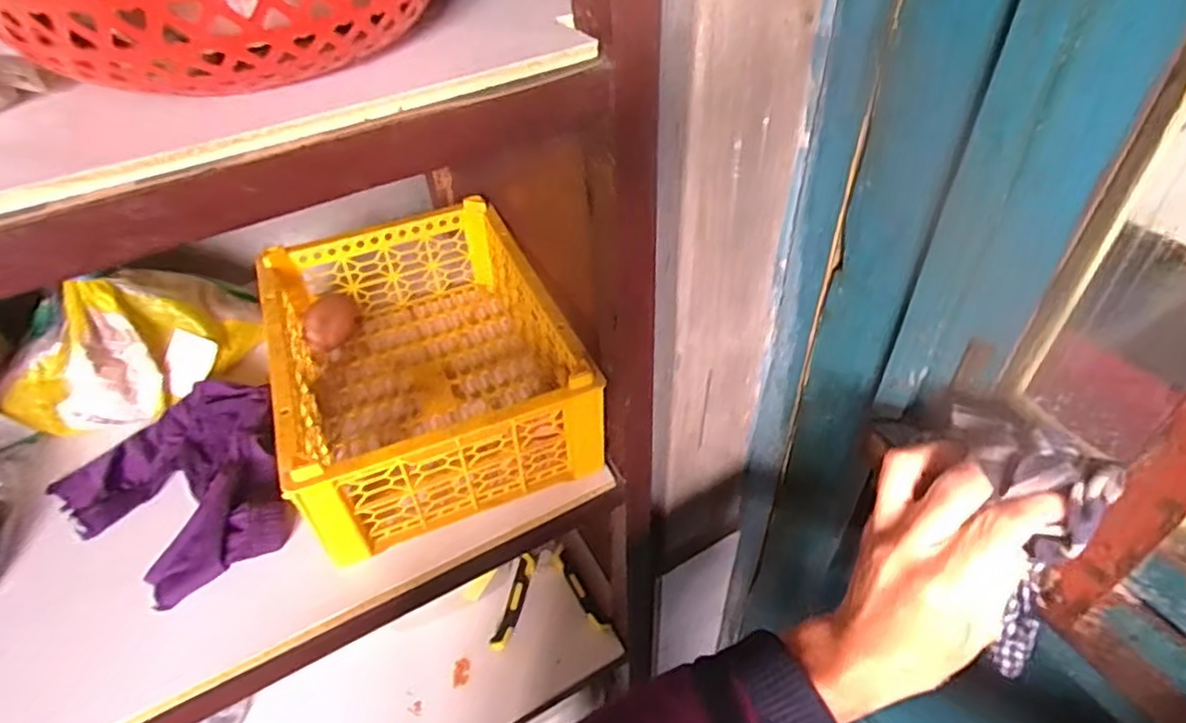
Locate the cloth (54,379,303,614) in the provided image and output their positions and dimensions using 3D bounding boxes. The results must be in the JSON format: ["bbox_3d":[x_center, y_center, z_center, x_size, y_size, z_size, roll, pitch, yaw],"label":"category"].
[{"bbox_3d":[-0.327,0.099,0.543,0.201,0.033,0.162,31,53,31],"label":"cloth"}]

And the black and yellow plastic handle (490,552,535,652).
[{"bbox_3d":[-0.097,0.299,0.828,0.020,0.021,0.128,9,45,13],"label":"black and yellow plastic handle"}]

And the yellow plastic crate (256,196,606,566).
[{"bbox_3d":[-0.151,-0.005,0.594,0.226,0.112,0.307,-18,45,-14],"label":"yellow plastic crate"}]

